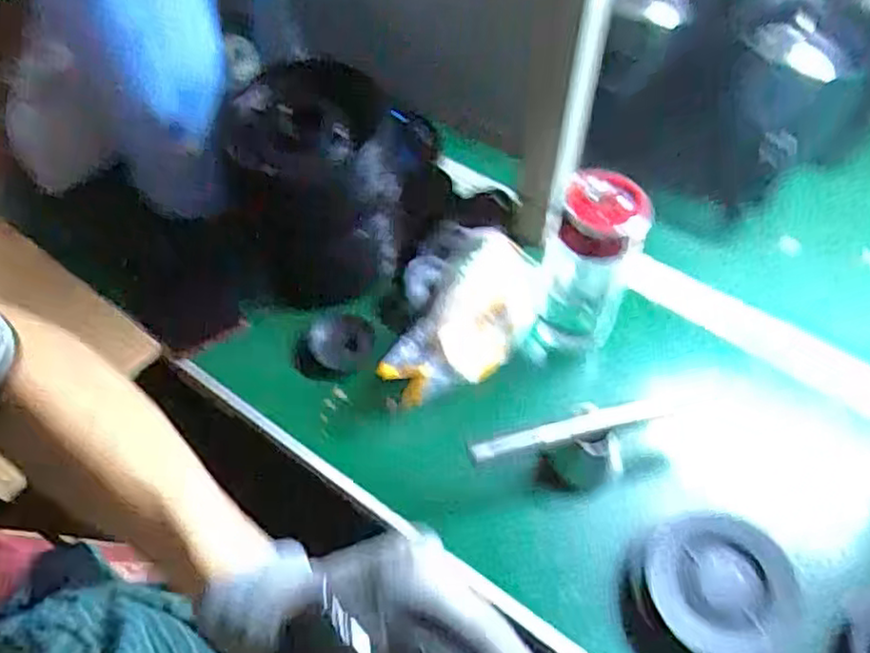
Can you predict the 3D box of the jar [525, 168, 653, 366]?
[{"bbox_3d":[0.129,-0.045,0.601,0.074,0.182,0.061,17,56,12],"label":"jar"}]

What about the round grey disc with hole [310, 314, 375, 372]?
[{"bbox_3d":[-0.086,0.013,0.635,0.058,0.015,0.054,0,55,0],"label":"round grey disc with hole"}]

